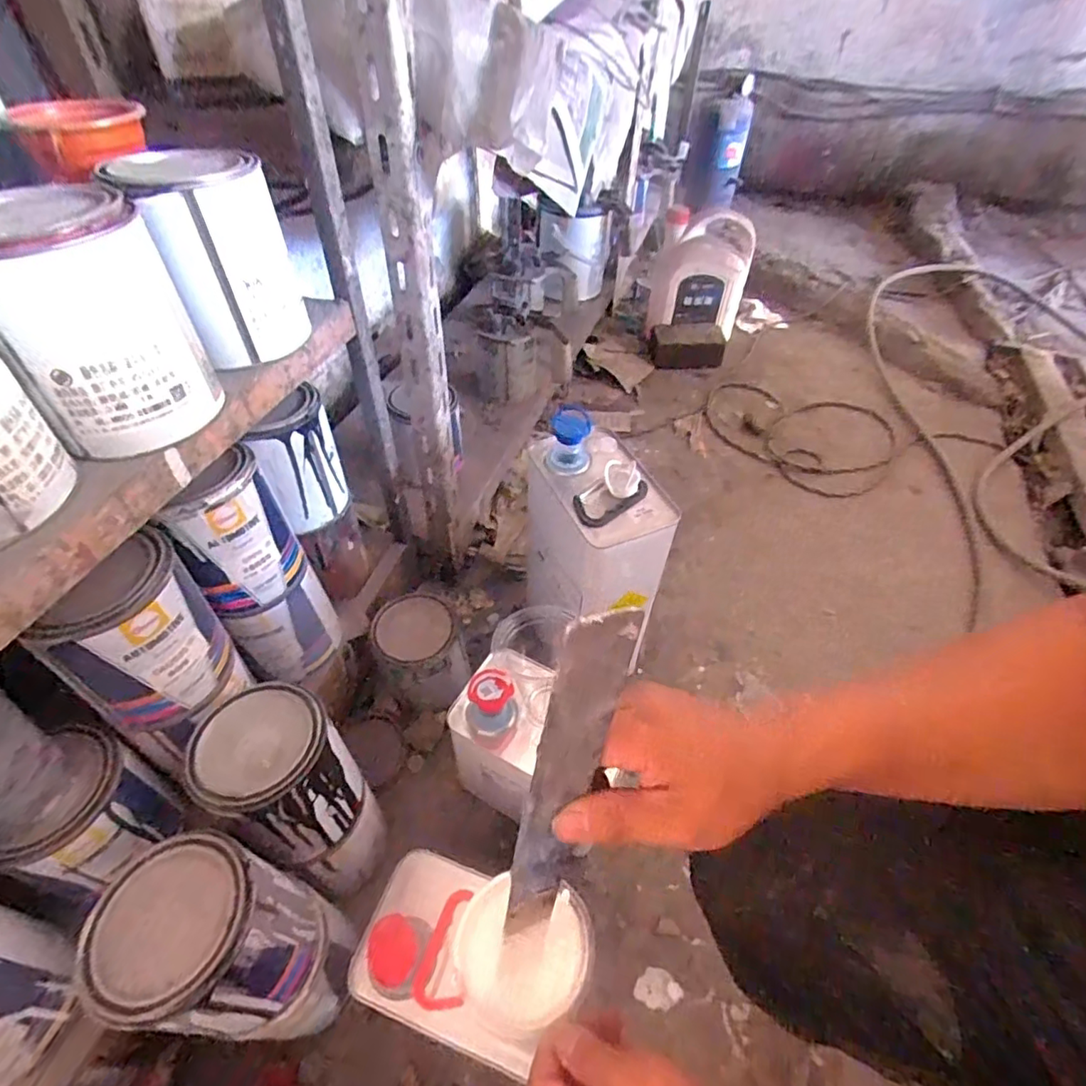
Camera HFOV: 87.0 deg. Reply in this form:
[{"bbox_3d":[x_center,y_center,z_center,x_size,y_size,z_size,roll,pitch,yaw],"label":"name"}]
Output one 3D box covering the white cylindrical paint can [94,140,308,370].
[{"bbox_3d":[-0.249,-0.213,0.429,0.089,0.126,0.102,26,51,22],"label":"white cylindrical paint can"}]

